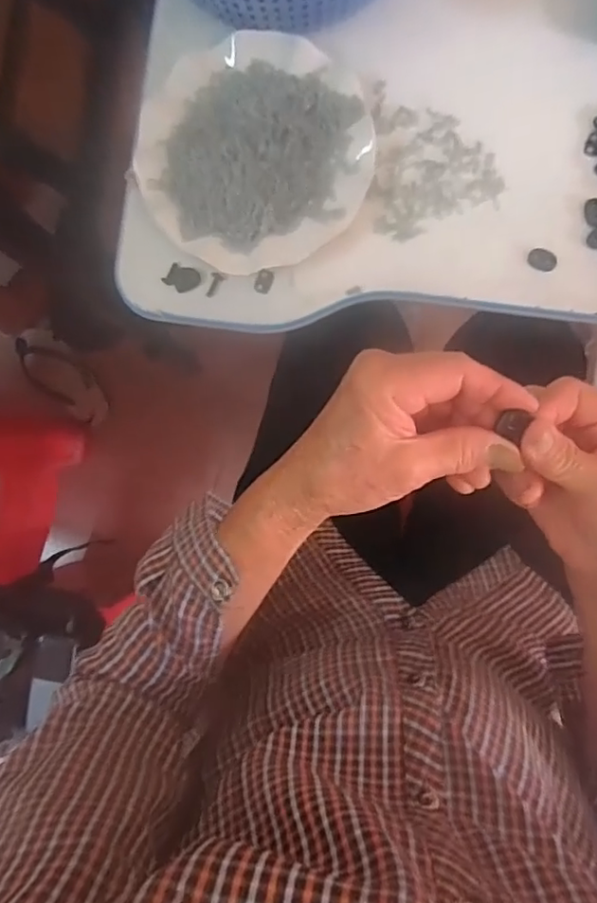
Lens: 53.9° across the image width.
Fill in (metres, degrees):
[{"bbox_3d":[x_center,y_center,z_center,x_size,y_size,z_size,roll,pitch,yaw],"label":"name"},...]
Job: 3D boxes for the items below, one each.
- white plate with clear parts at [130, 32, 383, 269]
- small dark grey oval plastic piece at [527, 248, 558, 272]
[{"bbox_3d":[-0.036,-0.239,0.463,0.177,0.034,0.185,0,88,3],"label":"white plate with clear parts"},{"bbox_3d":[0.191,-0.150,0.460,0.022,0.005,0.015,17,90,4],"label":"small dark grey oval plastic piece"}]

